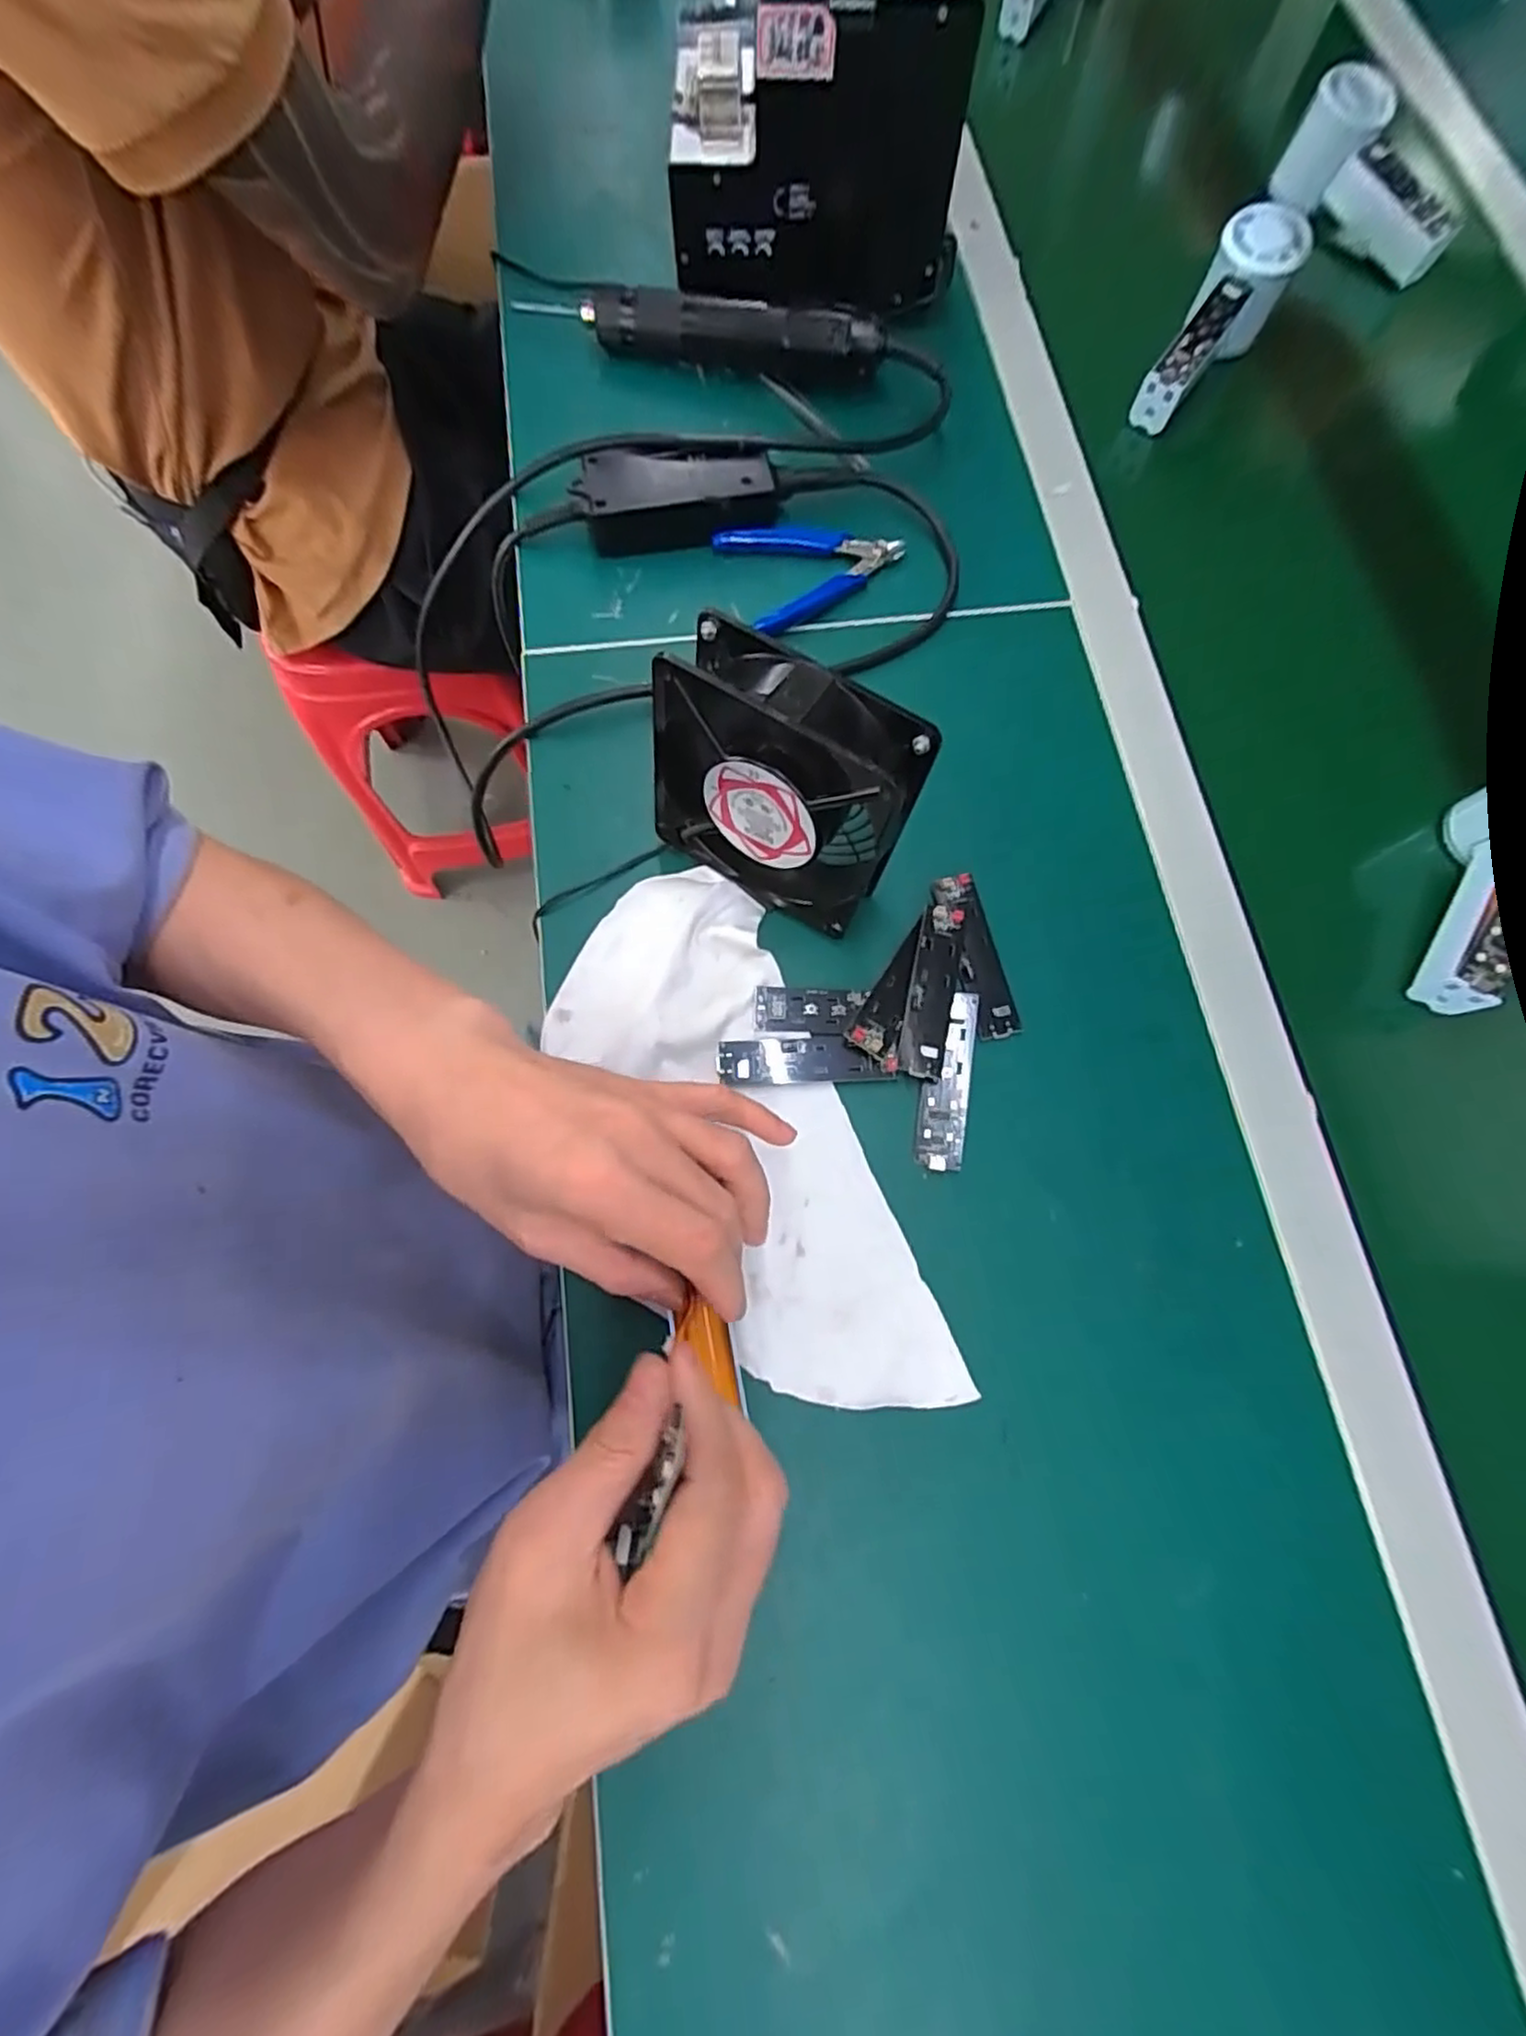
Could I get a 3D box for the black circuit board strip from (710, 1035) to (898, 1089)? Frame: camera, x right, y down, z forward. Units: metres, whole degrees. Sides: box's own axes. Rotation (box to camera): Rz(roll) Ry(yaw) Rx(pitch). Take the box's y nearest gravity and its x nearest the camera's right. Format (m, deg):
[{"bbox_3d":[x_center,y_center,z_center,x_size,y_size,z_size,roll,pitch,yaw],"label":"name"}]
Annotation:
[{"bbox_3d":[0.020,0.022,0.361,0.085,0.004,0.024,-2,75,-2],"label":"black circuit board strip"}]

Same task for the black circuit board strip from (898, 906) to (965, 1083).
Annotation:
[{"bbox_3d":[0.088,-0.013,0.370,0.023,0.011,0.092,13,75,3],"label":"black circuit board strip"}]

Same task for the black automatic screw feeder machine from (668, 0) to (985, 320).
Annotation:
[{"bbox_3d":[0.033,-0.577,0.462,0.174,0.141,0.124,3,74,0],"label":"black automatic screw feeder machine"}]

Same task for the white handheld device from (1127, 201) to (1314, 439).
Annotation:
[{"bbox_3d":[0.311,-0.481,0.501,0.053,0.056,0.149,38,91,10],"label":"white handheld device"}]

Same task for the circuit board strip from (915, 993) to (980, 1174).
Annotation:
[{"bbox_3d":[0.094,0.031,0.363,0.023,0.007,0.091,12,75,2],"label":"circuit board strip"}]

